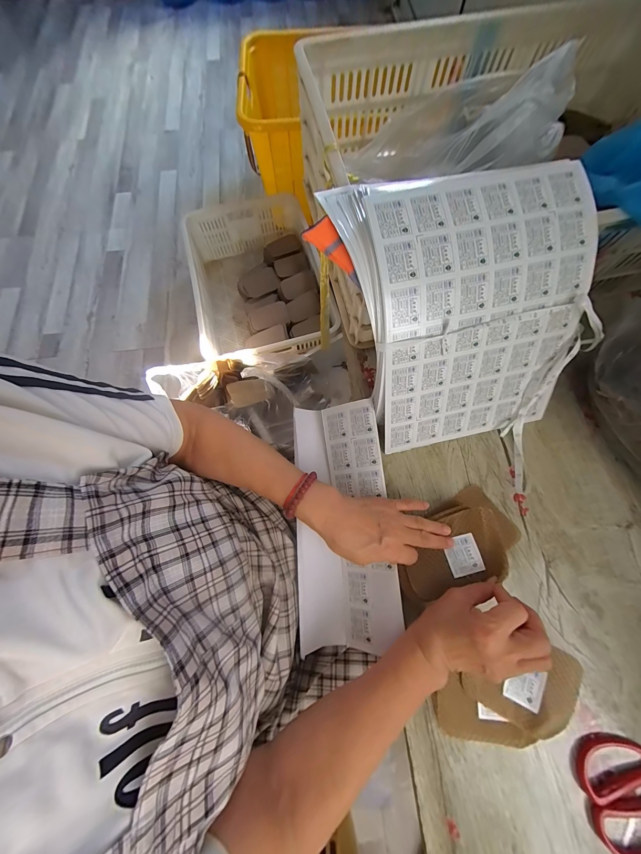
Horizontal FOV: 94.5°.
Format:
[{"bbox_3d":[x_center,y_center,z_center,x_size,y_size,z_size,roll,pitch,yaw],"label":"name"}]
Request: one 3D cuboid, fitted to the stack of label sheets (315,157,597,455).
[{"bbox_3d":[0.182,-0.128,0.377,0.272,0.065,0.321,-14,118,-5],"label":"stack of label sheets"}]

